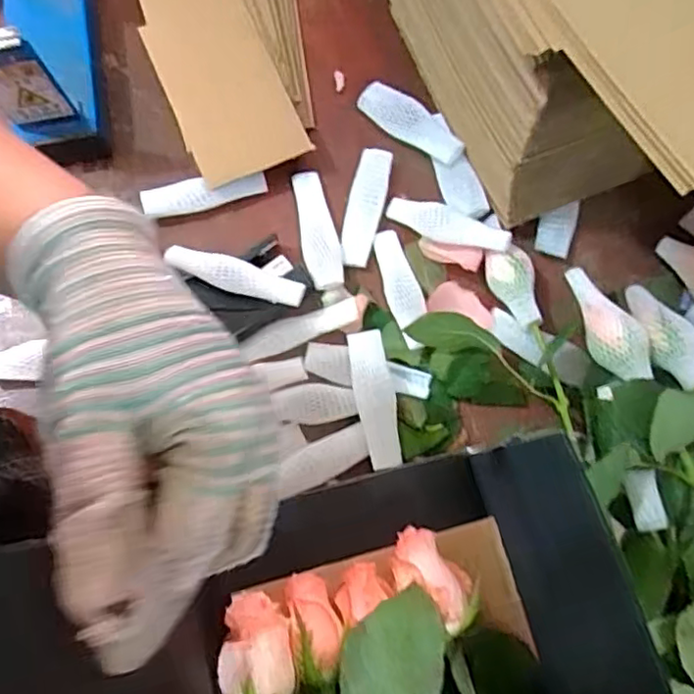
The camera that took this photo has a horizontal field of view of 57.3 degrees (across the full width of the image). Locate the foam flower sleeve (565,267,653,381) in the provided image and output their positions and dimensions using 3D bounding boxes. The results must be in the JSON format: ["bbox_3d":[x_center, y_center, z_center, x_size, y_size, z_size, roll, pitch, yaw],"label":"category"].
[{"bbox_3d":[0.159,-0.014,0.389,0.025,0.020,0.079,-20,64,-5],"label":"foam flower sleeve"}]

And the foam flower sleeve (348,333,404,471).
[{"bbox_3d":[0.019,0.036,0.424,0.026,0.010,0.092,-11,95,-3],"label":"foam flower sleeve"}]

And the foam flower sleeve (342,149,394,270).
[{"bbox_3d":[0.013,-0.102,0.460,0.024,0.006,0.088,14,78,2],"label":"foam flower sleeve"}]

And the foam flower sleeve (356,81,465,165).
[{"bbox_3d":[0.048,-0.165,0.466,0.084,0.017,0.030,33,79,6],"label":"foam flower sleeve"}]

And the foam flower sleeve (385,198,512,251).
[{"bbox_3d":[0.070,-0.085,0.444,0.088,0.005,0.024,23,96,18],"label":"foam flower sleeve"}]

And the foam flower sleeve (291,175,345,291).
[{"bbox_3d":[-0.021,-0.084,0.452,0.025,0.007,0.089,-12,78,-3],"label":"foam flower sleeve"}]

